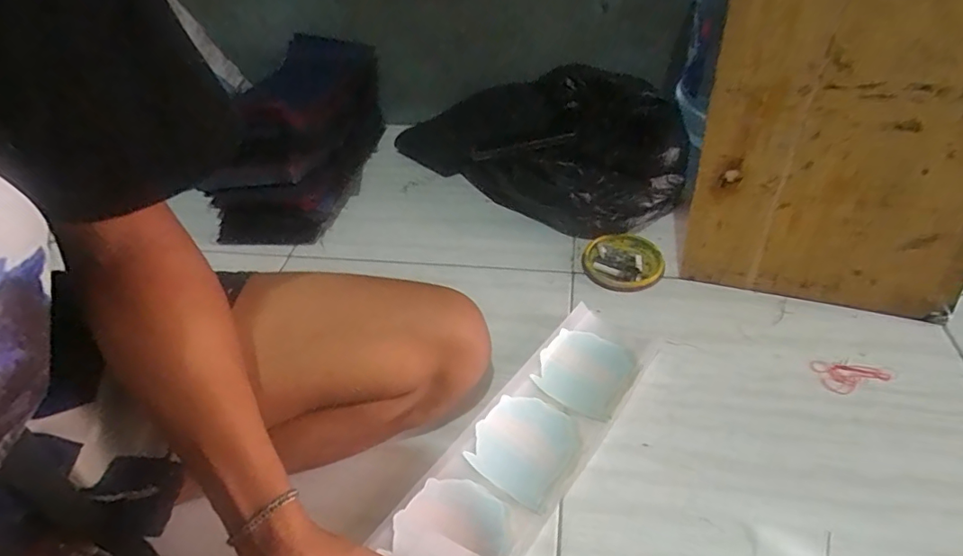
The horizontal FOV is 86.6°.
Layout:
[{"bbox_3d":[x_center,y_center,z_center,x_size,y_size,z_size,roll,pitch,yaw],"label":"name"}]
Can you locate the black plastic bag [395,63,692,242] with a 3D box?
[{"bbox_3d":[0.087,-0.223,0.795,0.464,0.127,0.212,31,54,33],"label":"black plastic bag"}]

